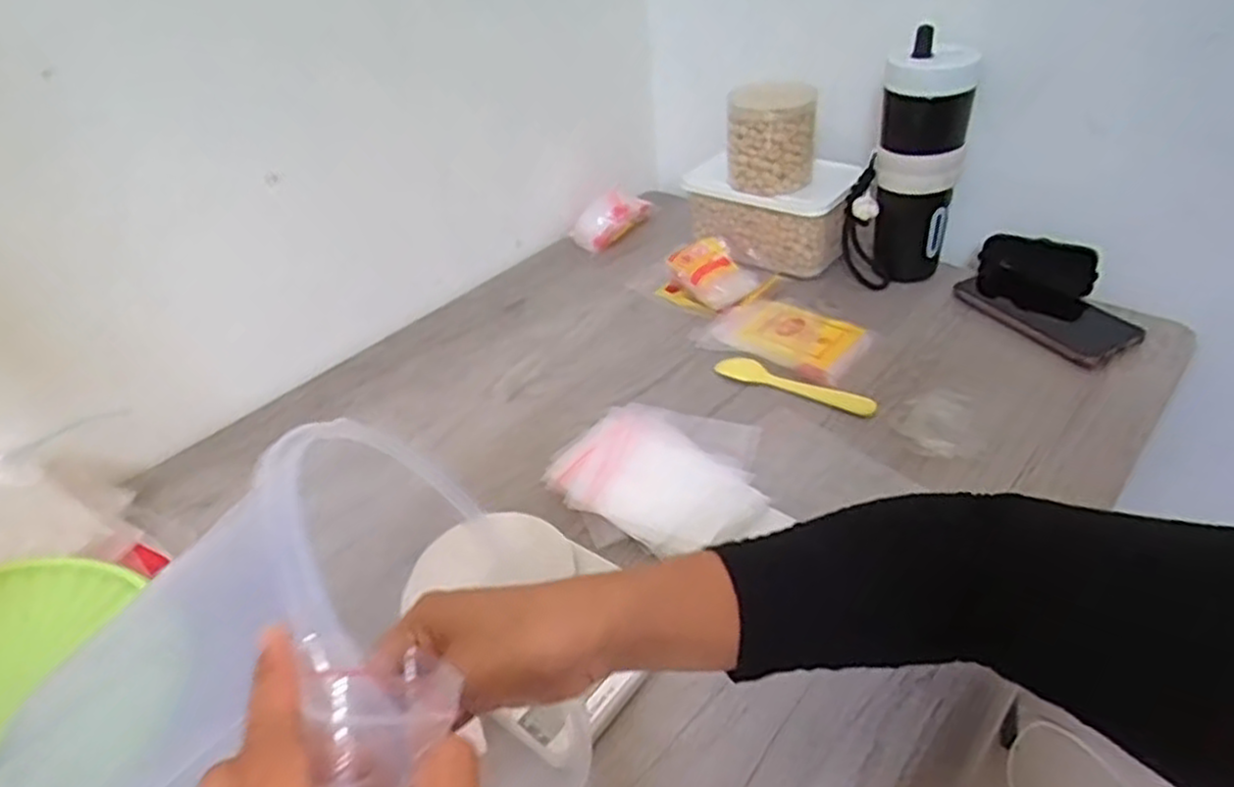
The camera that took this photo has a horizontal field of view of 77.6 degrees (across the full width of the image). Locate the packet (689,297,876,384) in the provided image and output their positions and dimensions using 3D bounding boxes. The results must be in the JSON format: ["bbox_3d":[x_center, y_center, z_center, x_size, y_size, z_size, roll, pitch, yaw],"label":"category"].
[{"bbox_3d":[0.168,-0.057,0.784,0.160,0.016,0.105,22,45,34],"label":"packet"}]

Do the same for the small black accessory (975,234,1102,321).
[{"bbox_3d":[0.438,-0.125,0.809,0.111,0.073,0.022,24,4,29],"label":"small black accessory"}]

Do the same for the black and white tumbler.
[{"bbox_3d":[0.303,-0.237,0.805,0.106,0.231,0.096,10,39,22],"label":"black and white tumbler"}]

